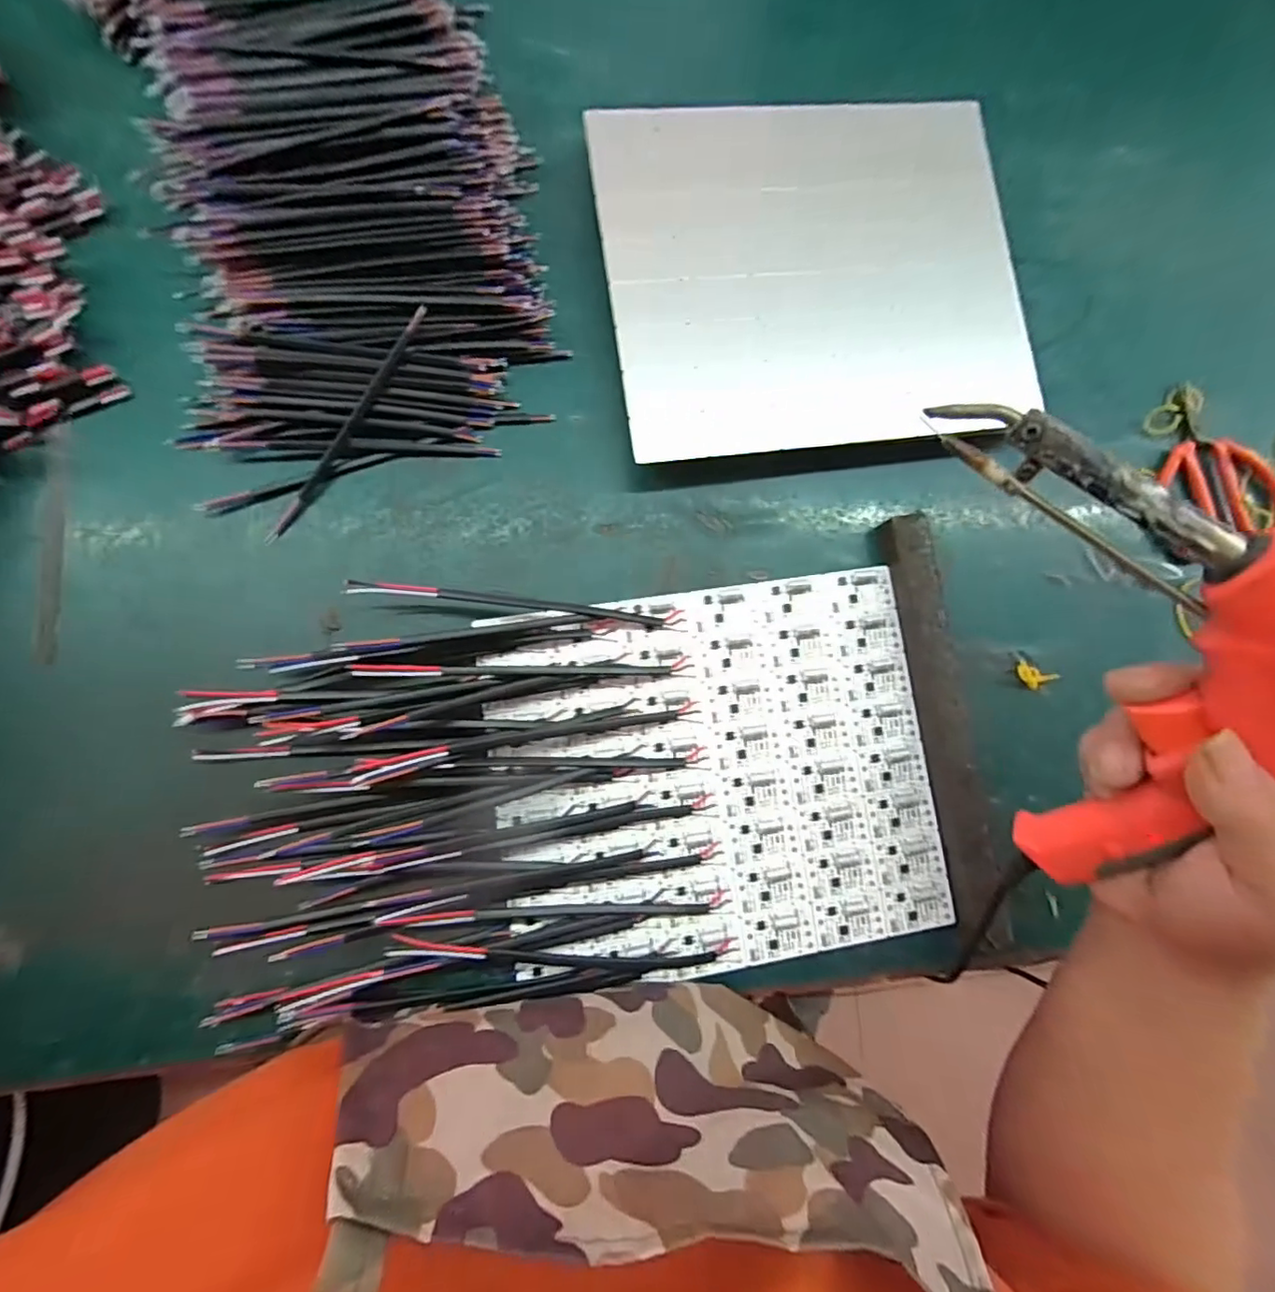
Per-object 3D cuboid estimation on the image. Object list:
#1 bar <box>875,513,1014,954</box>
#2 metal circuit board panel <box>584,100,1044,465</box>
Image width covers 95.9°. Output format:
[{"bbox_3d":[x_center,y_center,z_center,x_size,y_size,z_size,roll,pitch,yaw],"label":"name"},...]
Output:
[{"bbox_3d":[0.170,0.044,0.319,0.025,0.022,0.233,-8,84,-7],"label":"bar"},{"bbox_3d":[0.104,-0.212,0.327,0.239,0.009,0.200,-7,85,-8],"label":"metal circuit board panel"}]

